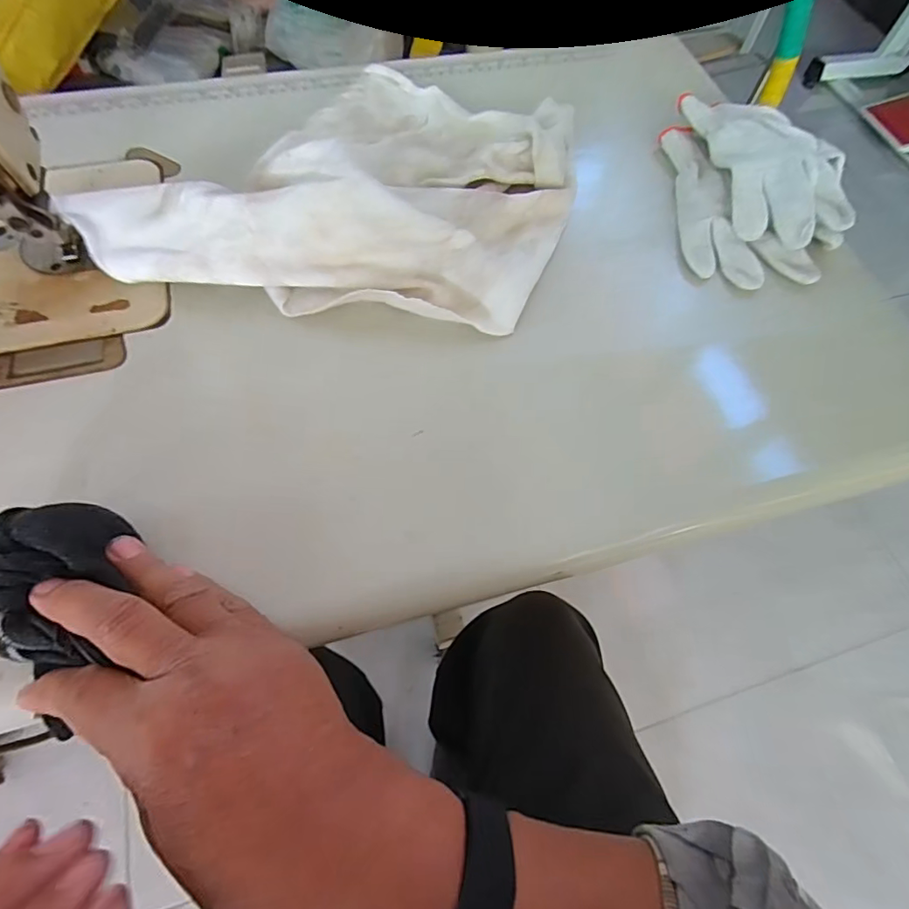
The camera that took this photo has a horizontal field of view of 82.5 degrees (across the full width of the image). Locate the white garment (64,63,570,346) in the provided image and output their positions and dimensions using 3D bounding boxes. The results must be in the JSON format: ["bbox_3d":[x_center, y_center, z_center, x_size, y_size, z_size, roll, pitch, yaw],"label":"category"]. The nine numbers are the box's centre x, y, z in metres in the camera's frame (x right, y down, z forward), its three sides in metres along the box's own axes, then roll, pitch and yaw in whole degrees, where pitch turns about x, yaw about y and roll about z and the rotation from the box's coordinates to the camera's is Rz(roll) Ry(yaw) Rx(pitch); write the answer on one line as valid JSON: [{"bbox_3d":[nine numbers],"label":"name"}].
[{"bbox_3d":[-0.078,-0.227,0.395,0.338,0.058,0.271,10,64,3],"label":"white garment"}]

